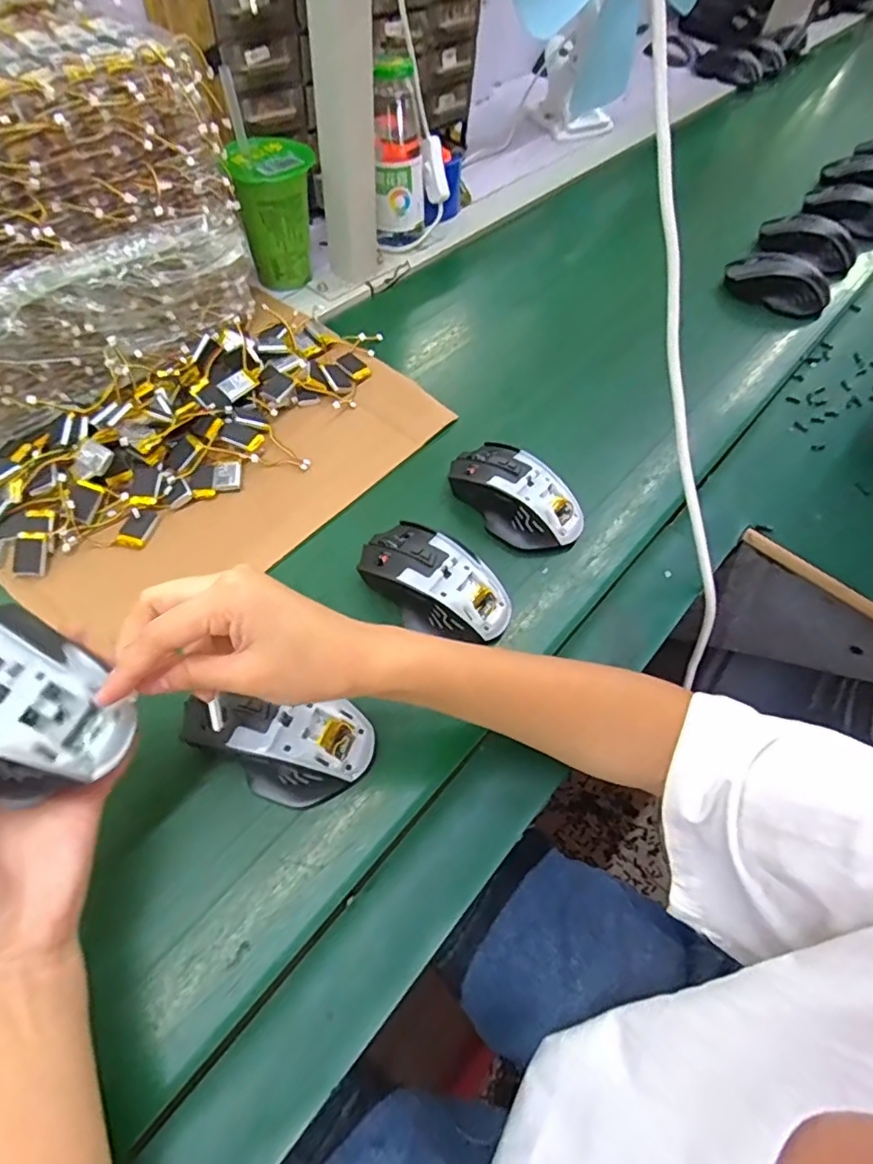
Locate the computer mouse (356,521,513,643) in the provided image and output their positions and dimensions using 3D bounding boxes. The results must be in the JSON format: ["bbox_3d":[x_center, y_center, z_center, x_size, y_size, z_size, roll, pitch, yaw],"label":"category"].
[{"bbox_3d":[-0.002,-0.001,0.423,0.113,0.041,0.064,29,59,17],"label":"computer mouse"}]

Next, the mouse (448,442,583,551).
[{"bbox_3d":[0.062,-0.070,0.475,0.064,0.040,0.109,-38,65,-24],"label":"mouse"}]

